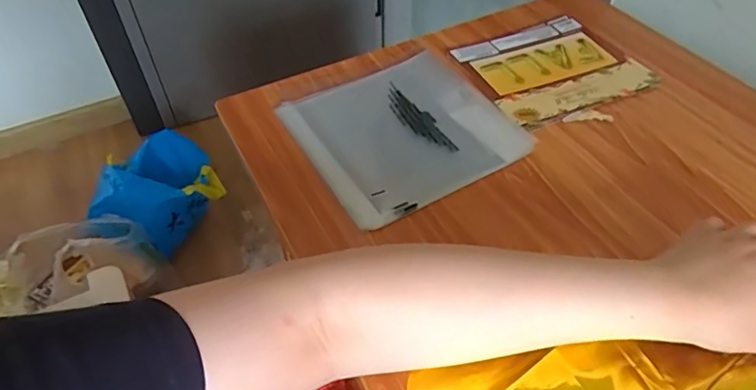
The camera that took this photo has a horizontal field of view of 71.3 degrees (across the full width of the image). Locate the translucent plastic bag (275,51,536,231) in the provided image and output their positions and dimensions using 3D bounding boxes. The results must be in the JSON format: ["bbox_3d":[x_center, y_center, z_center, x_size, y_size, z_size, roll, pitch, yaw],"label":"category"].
[{"bbox_3d":[0.025,-0.075,0.567,0.207,0.008,0.204,-25,52,-19],"label":"translucent plastic bag"}]

